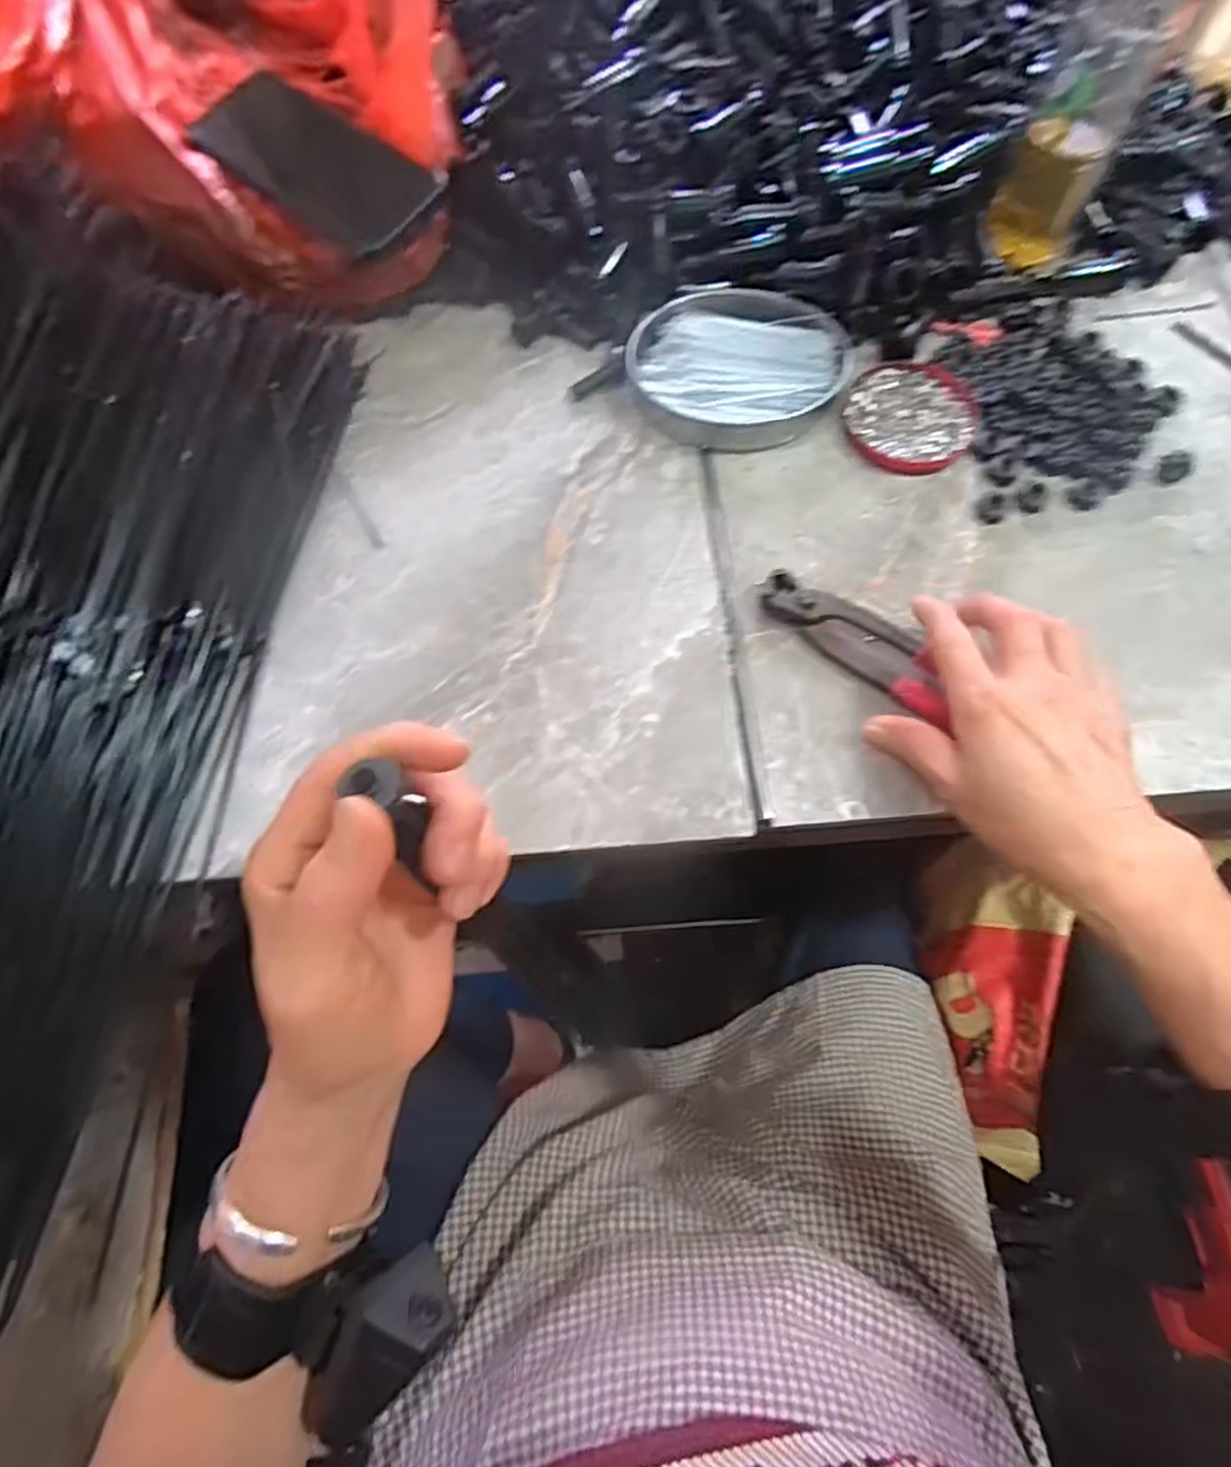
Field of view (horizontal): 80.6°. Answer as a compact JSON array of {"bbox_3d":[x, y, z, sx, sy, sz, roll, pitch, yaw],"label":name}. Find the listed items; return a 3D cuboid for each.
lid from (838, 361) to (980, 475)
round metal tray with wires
[{"bbox_3d":[0.189,-0.204,0.467,0.082,0.007,0.080,0,70,0],"label":"lid"},{"bbox_3d":[0.079,-0.240,0.474,0.135,0.023,0.106,-5,70,-2],"label":"round metal tray with wires"}]

